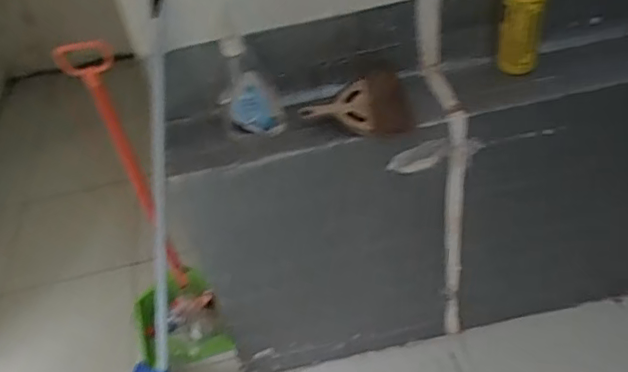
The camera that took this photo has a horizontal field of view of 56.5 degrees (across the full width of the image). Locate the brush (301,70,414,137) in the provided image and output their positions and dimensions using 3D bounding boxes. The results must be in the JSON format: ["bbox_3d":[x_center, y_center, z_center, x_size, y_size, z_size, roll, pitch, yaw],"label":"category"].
[{"bbox_3d":[0.073,-0.134,1.002,0.188,0.059,0.132,-13,43,-3],"label":"brush"}]

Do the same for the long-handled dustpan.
[{"bbox_3d":[-0.384,0.086,1.270,0.213,0.744,0.298,-25,45,-16],"label":"long-handled dustpan"}]

